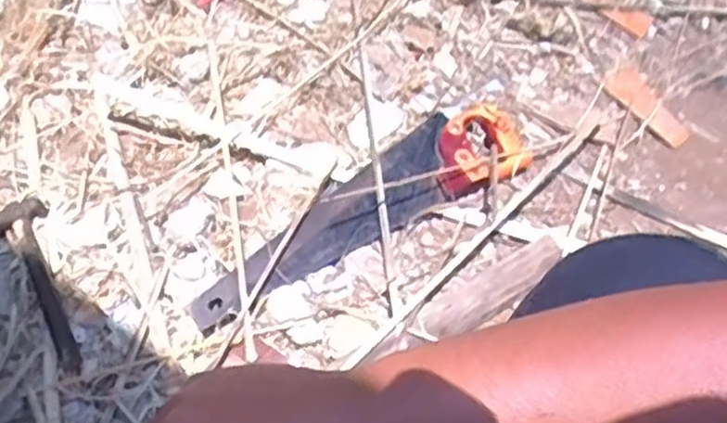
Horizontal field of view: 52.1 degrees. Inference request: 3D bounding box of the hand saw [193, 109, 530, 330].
[{"bbox_3d":[0.009,-0.016,0.926,0.513,0.028,0.134,-31,57,-25],"label":"hand saw"}]

